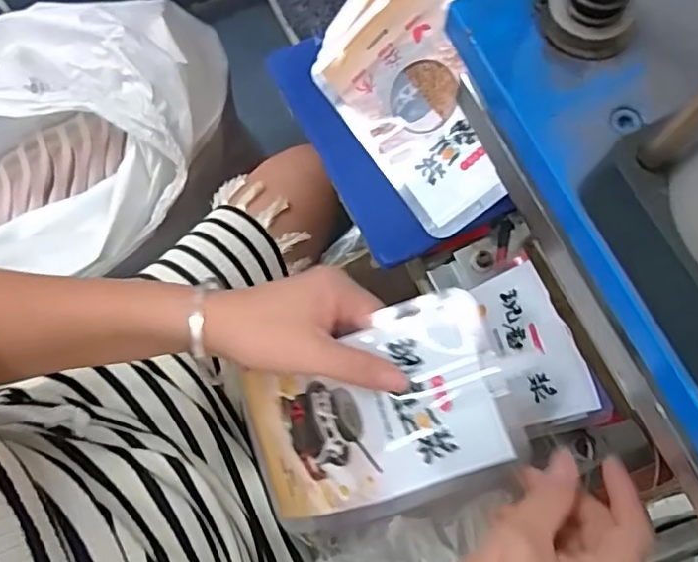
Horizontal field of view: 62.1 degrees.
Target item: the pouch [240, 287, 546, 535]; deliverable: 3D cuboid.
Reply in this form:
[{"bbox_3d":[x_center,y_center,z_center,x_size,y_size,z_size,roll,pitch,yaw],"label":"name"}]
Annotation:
[{"bbox_3d":[0.017,0.077,0.334,0.169,0.015,0.107,-20,83,16],"label":"pouch"}]

